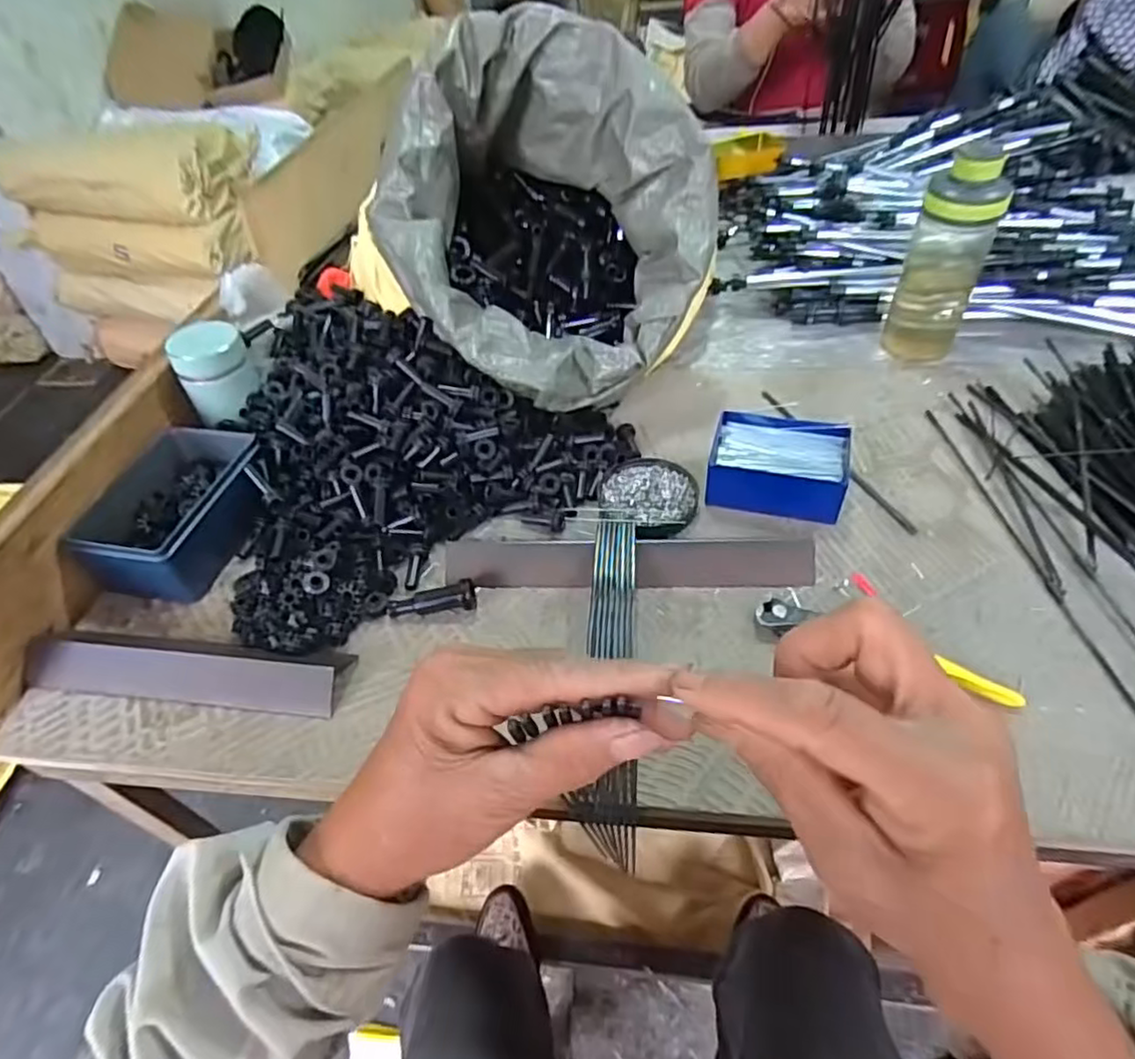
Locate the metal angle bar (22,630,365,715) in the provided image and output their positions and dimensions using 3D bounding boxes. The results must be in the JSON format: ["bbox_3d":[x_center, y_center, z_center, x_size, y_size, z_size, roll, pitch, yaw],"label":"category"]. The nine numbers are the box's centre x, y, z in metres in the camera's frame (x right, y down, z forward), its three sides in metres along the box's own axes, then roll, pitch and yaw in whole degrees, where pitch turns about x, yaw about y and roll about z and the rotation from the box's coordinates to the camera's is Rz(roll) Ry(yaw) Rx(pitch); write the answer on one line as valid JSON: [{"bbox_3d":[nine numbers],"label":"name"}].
[{"bbox_3d":[-0.277,0.103,0.481,0.243,0.029,0.049,3,48,10],"label":"metal angle bar"}]

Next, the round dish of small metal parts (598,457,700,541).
[{"bbox_3d":[0.069,-0.024,0.560,0.080,0.017,0.094,8,49,14],"label":"round dish of small metal parts"}]

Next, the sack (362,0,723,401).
[{"bbox_3d":[-0.010,-0.316,0.637,0.339,0.245,0.315,-33,52,-22],"label":"sack"}]

